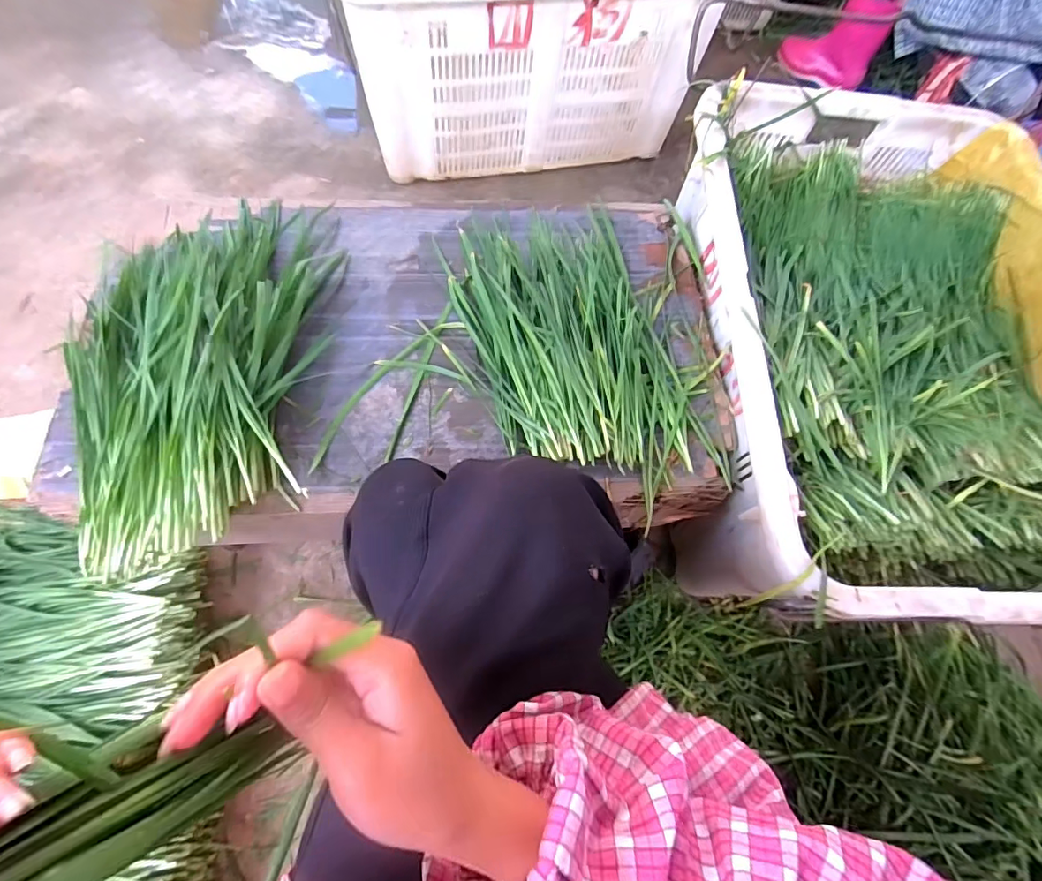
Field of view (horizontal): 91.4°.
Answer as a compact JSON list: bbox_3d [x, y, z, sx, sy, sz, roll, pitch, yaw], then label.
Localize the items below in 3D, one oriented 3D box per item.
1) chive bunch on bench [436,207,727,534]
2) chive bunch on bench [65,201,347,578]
[{"bbox_3d":[0.056,-0.119,0.575,0.221,0.032,0.363,-14,70,-8],"label":"chive bunch on bench"},{"bbox_3d":[-0.345,-0.094,0.533,0.266,0.076,0.446,-1,68,-6],"label":"chive bunch on bench"}]

